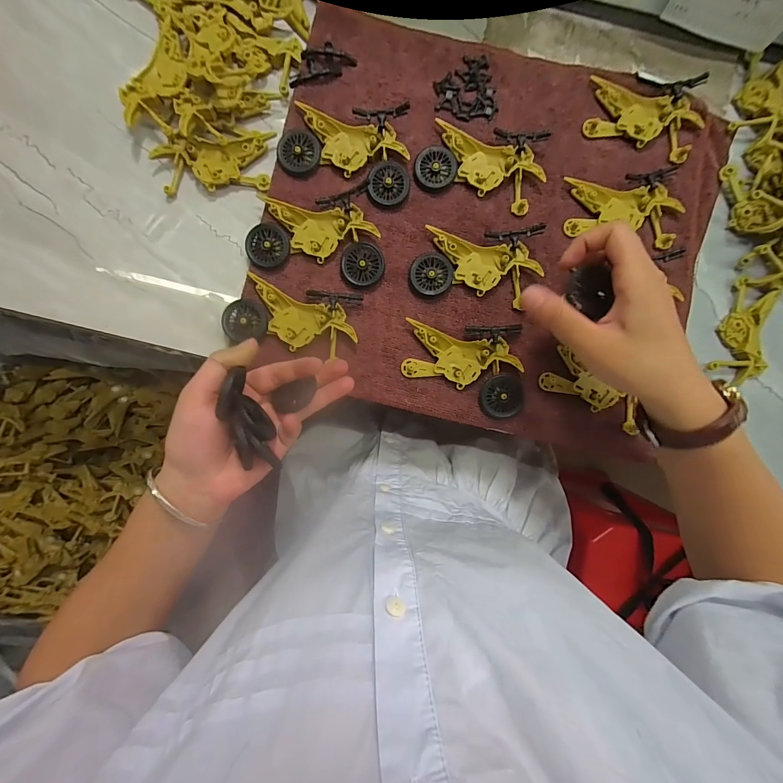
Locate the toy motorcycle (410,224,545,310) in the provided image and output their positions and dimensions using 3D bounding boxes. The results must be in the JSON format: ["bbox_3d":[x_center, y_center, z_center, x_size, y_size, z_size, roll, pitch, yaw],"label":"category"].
[{"bbox_3d":[0.074,-0.113,0.305,0.104,0.014,0.064,9,89,-1],"label":"toy motorcycle"}]

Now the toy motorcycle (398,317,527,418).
[{"bbox_3d":[0.063,-0.020,0.304,0.101,0.009,0.078,1,89,-1],"label":"toy motorcycle"}]

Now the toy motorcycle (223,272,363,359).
[{"bbox_3d":[-0.086,-0.064,0.300,0.111,0.011,0.054,9,89,-1],"label":"toy motorcycle"}]

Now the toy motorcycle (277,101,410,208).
[{"bbox_3d":[-0.041,-0.205,0.303,0.112,0.014,0.075,4,89,-1],"label":"toy motorcycle"}]

